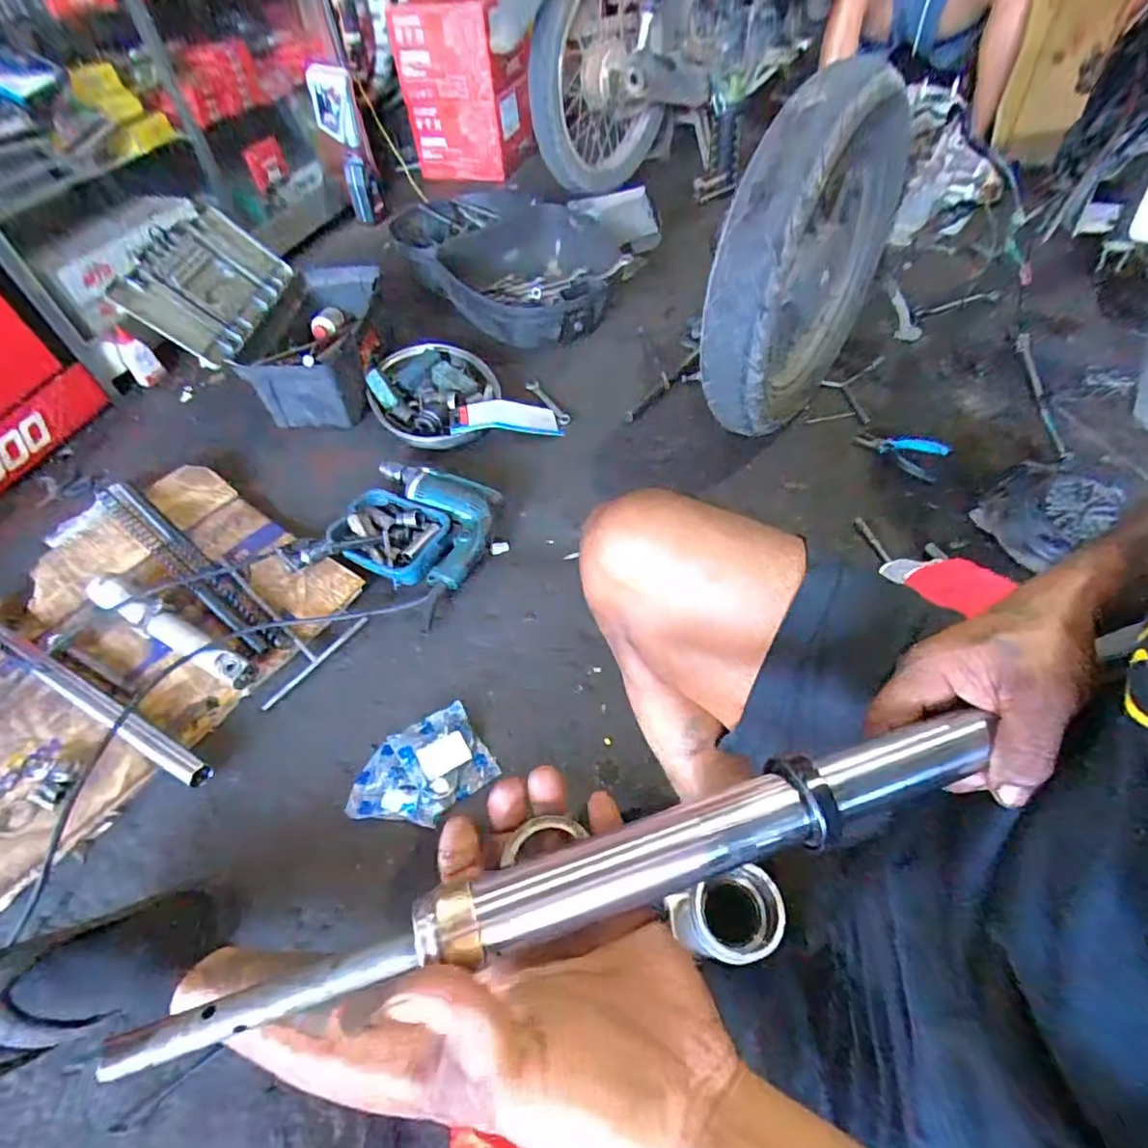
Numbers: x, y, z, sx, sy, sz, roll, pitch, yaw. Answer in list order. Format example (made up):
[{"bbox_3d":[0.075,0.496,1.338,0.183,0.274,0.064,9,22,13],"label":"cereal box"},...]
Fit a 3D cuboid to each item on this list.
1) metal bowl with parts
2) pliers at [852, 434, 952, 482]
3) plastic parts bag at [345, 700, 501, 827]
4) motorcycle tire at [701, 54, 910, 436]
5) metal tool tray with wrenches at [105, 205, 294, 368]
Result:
[{"bbox_3d":[-0.288,-0.365,1.176,0.250,0.062,0.273,-2,50,3],"label":"metal bowl with parts"},{"bbox_3d":[0.579,-0.224,1.030,0.144,0.016,0.098,32,59,27],"label":"pliers"},{"bbox_3d":[-0.194,0.248,0.728,0.169,0.030,0.113,-29,55,-20],"label":"plastic parts bag"},{"bbox_3d":[0.372,-0.486,0.925,0.103,0.461,0.512,32,59,27],"label":"motorcycle tire"},{"bbox_3d":[-0.677,-0.545,1.081,0.034,0.195,0.329,-21,45,39],"label":"metal tool tray with wrenches"}]

